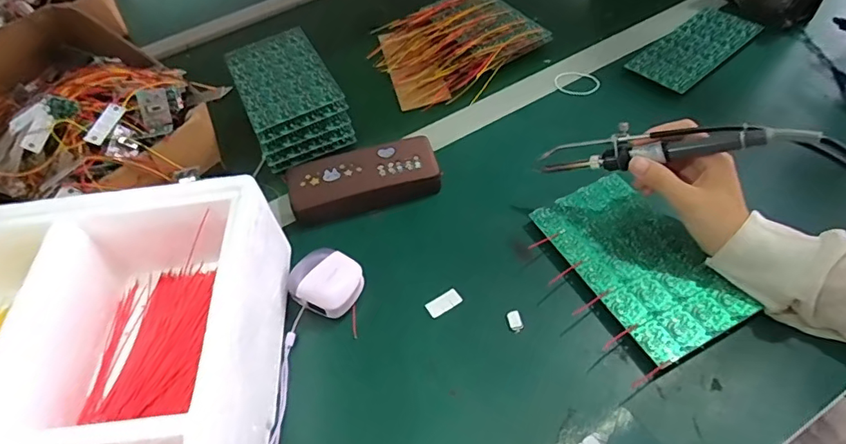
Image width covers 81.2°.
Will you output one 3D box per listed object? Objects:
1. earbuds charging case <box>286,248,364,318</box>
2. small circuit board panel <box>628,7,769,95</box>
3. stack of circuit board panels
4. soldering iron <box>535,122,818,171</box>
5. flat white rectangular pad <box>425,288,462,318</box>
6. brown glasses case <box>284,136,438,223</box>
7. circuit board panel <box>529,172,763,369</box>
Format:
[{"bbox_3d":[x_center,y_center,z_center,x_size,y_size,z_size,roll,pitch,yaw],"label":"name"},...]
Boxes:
[{"bbox_3d":[-0.087,0.052,0.437,0.061,0.031,0.055,16,55,19],"label":"earbuds charging case"},{"bbox_3d":[0.335,-0.215,0.608,0.172,0.006,0.078,-38,63,-17],"label":"small circuit board panel"},{"bbox_3d":[-0.163,-0.153,0.609,0.109,0.066,0.182,-24,53,-11],"label":"stack of circuit board panels"},{"bbox_3d":[0.195,-0.065,0.406,0.201,0.033,0.027,-3,49,33],"label":"soldering iron"},{"bbox_3d":[0.019,0.072,0.443,0.031,0.004,0.018,-25,52,-13],"label":"flat white rectangular pad"},{"bbox_3d":[-0.060,-0.044,0.520,0.156,0.037,0.066,-16,52,-5],"label":"brown glasses case"},{"bbox_3d":[0.188,0.031,0.436,0.103,0.006,0.174,-26,55,-11],"label":"circuit board panel"}]

